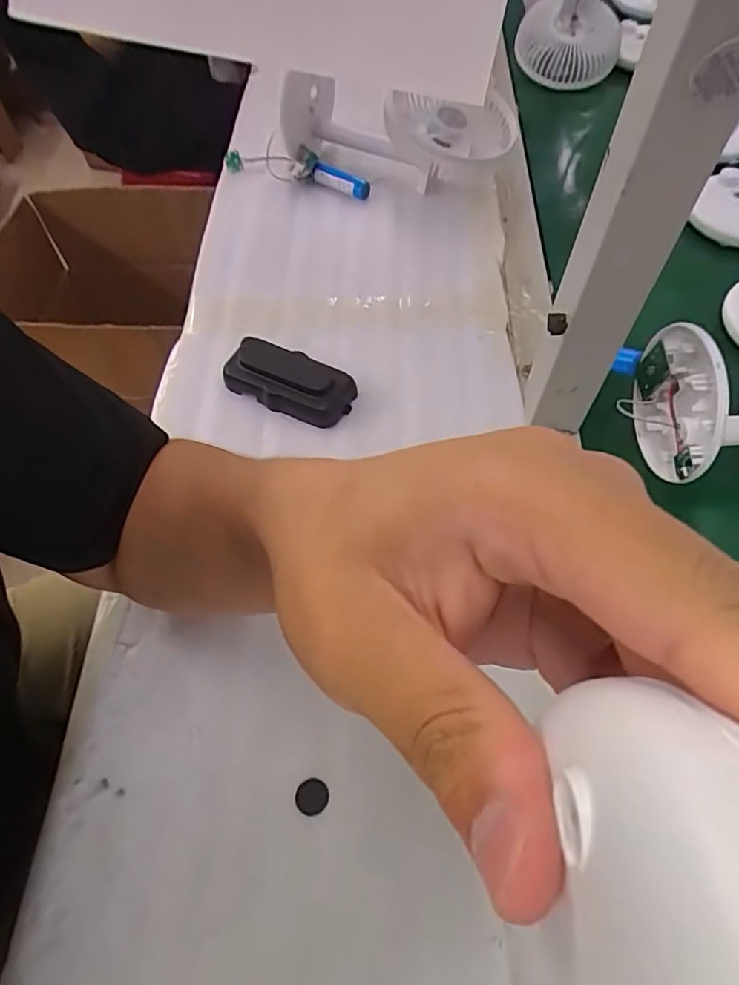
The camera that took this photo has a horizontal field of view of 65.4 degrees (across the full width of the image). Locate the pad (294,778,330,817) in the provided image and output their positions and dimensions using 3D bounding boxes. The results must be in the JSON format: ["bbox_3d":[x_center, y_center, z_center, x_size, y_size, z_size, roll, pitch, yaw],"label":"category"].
[{"bbox_3d":[-0.033,0.172,0.326,0.019,0.004,0.018,0,62,1],"label":"pad"}]

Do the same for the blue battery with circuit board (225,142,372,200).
[{"bbox_3d":[-0.079,-0.361,0.642,0.173,0.032,0.031,16,63,9],"label":"blue battery with circuit board"}]

